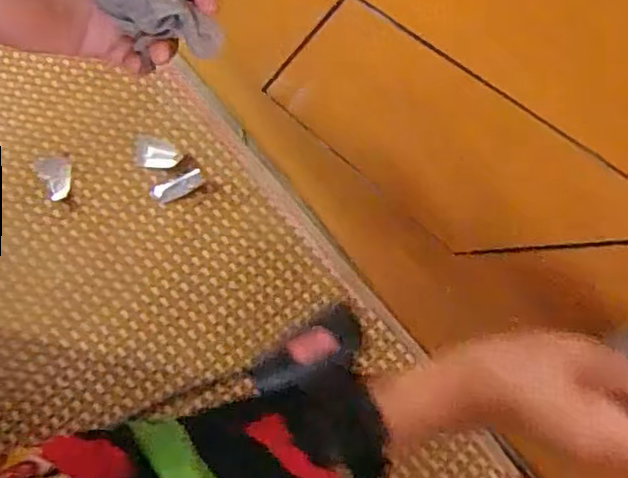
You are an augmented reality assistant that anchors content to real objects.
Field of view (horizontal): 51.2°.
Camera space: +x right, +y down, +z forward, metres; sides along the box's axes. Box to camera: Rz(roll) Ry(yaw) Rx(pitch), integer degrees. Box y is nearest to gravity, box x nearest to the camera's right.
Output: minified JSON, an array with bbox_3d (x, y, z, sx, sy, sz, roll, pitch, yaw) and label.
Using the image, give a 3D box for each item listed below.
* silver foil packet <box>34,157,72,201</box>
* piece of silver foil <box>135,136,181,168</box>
[{"bbox_3d":[-0.273,-0.064,0.689,0.035,0.004,0.049,-9,71,-8],"label":"silver foil packet"},{"bbox_3d":[-0.168,-0.093,0.706,0.047,0.004,0.035,5,69,-3],"label":"piece of silver foil"}]

